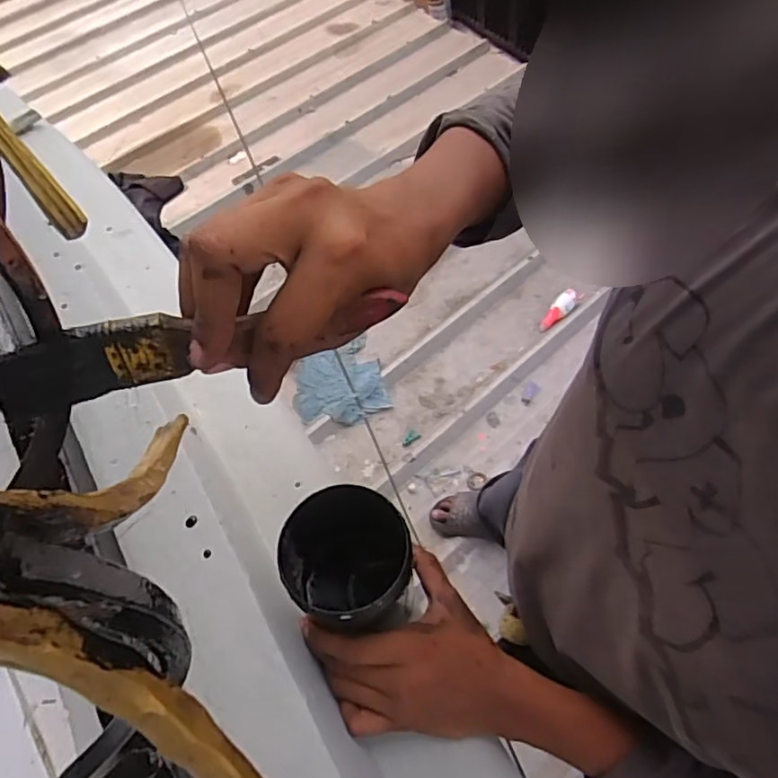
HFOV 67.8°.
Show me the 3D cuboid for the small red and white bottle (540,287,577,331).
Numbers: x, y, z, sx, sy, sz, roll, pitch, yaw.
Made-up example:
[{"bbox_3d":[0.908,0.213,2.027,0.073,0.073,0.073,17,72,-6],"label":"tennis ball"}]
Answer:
[{"bbox_3d":[0.529,-0.236,1.827,0.062,0.060,0.169,38,71,17],"label":"small red and white bottle"}]

